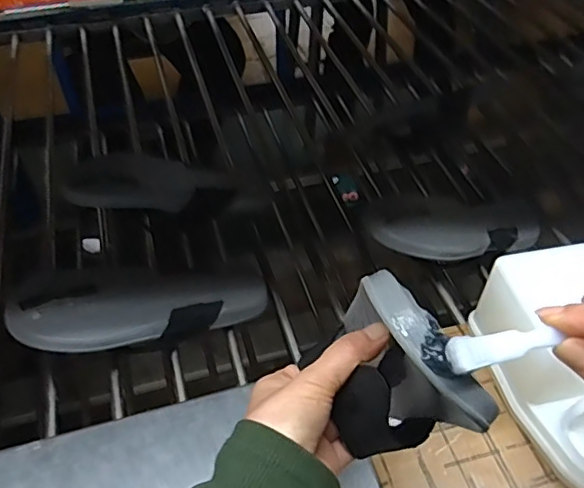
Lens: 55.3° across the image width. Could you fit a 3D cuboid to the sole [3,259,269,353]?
[{"bbox_3d":[-0.152,0.065,0.595,0.262,0.040,0.084,-5,41,-27],"label":"sole"}]

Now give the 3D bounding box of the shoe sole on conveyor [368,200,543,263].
[{"bbox_3d":[0.210,-0.020,0.671,0.277,0.025,0.082,-4,39,-32],"label":"shoe sole on conveyor"}]

